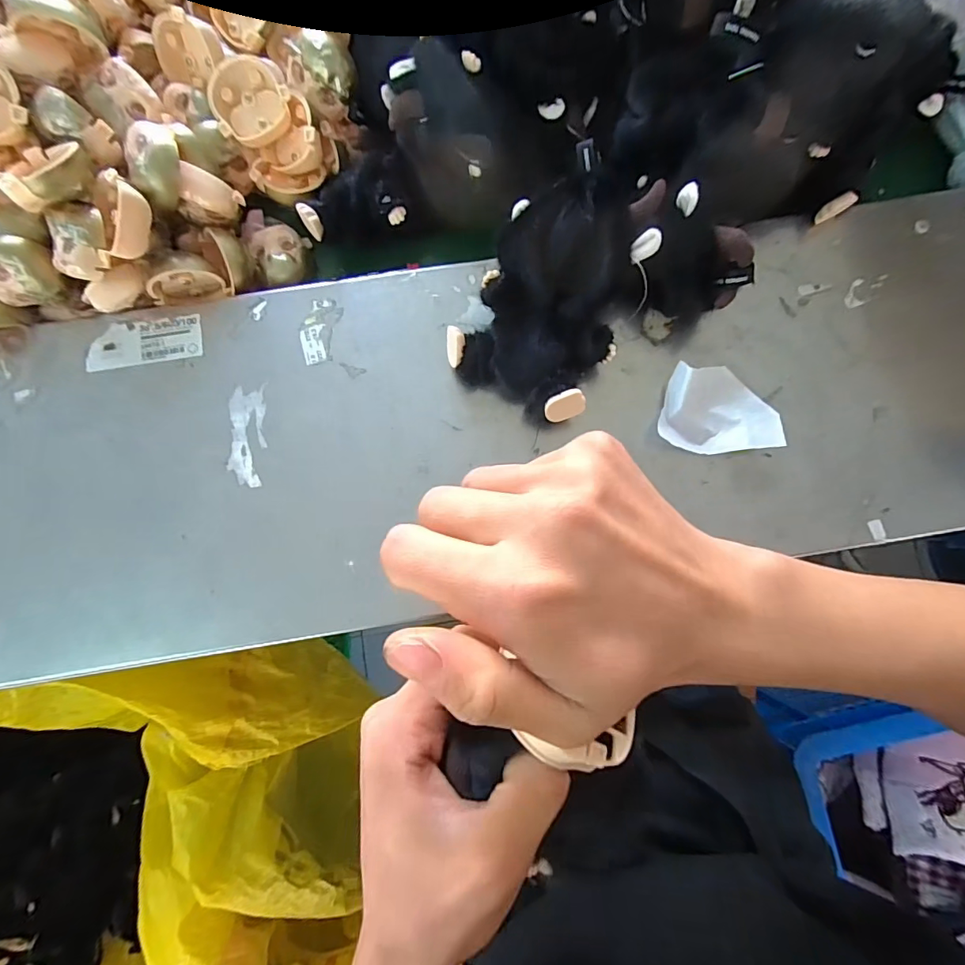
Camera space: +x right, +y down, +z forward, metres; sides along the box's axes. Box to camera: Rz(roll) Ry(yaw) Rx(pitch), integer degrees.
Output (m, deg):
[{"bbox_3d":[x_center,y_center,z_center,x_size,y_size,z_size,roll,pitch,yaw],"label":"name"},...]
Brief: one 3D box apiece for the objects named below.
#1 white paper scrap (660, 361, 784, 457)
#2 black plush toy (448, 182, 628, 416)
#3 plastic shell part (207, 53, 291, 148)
[{"bbox_3d":[0.156,-0.048,0.313,0.073,0.019,0.054,1,83,0],"label":"white paper scrap"},{"bbox_3d":[0.045,-0.114,0.303,0.097,0.052,0.132,30,84,3],"label":"black plush toy"},{"bbox_3d":[-0.158,-0.256,0.317,0.049,0.013,0.047,-39,106,10],"label":"plastic shell part"}]

